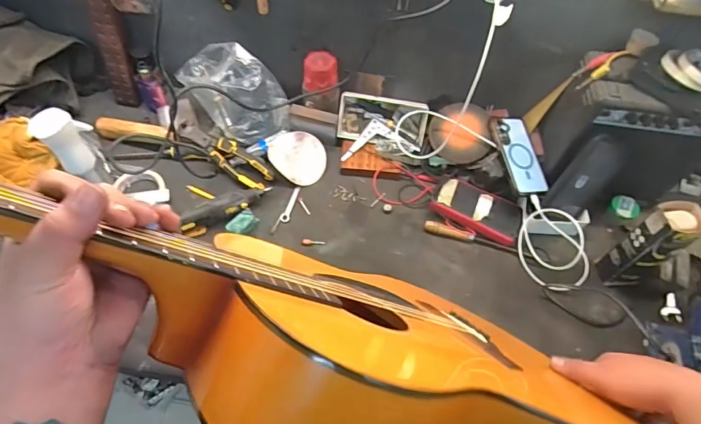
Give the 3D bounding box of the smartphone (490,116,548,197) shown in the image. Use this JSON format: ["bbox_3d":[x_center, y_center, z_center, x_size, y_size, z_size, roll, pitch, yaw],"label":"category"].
[{"bbox_3d":[0.320,-0.108,0.823,0.078,0.015,0.162,-6,69,-19],"label":"smartphone"}]

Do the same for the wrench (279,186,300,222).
[{"bbox_3d":[-0.115,-0.015,0.842,0.017,0.005,0.079,15,59,6],"label":"wrench"}]

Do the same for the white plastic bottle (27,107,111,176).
[{"bbox_3d":[-0.457,-0.114,0.719,0.056,0.109,0.075,37,63,18],"label":"white plastic bottle"}]

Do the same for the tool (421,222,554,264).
[{"bbox_3d":[0.255,0.055,0.807,0.238,0.020,0.017,14,59,5],"label":"tool"}]

